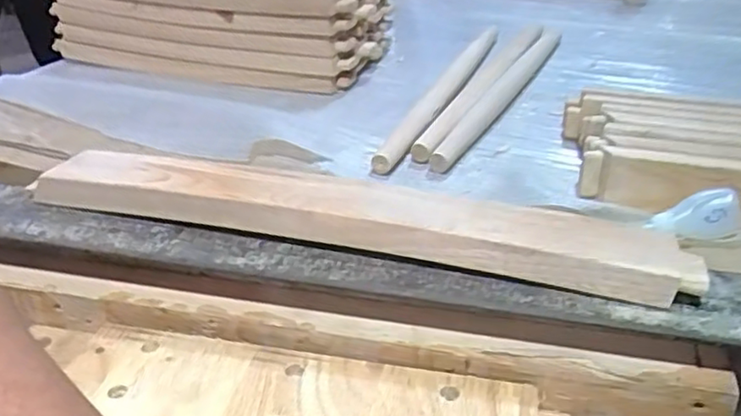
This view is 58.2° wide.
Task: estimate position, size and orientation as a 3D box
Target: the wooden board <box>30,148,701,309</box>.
[{"bbox_3d":[-0.019,0.004,0.380,0.371,0.025,0.043,9,31,16],"label":"wooden board"}]

